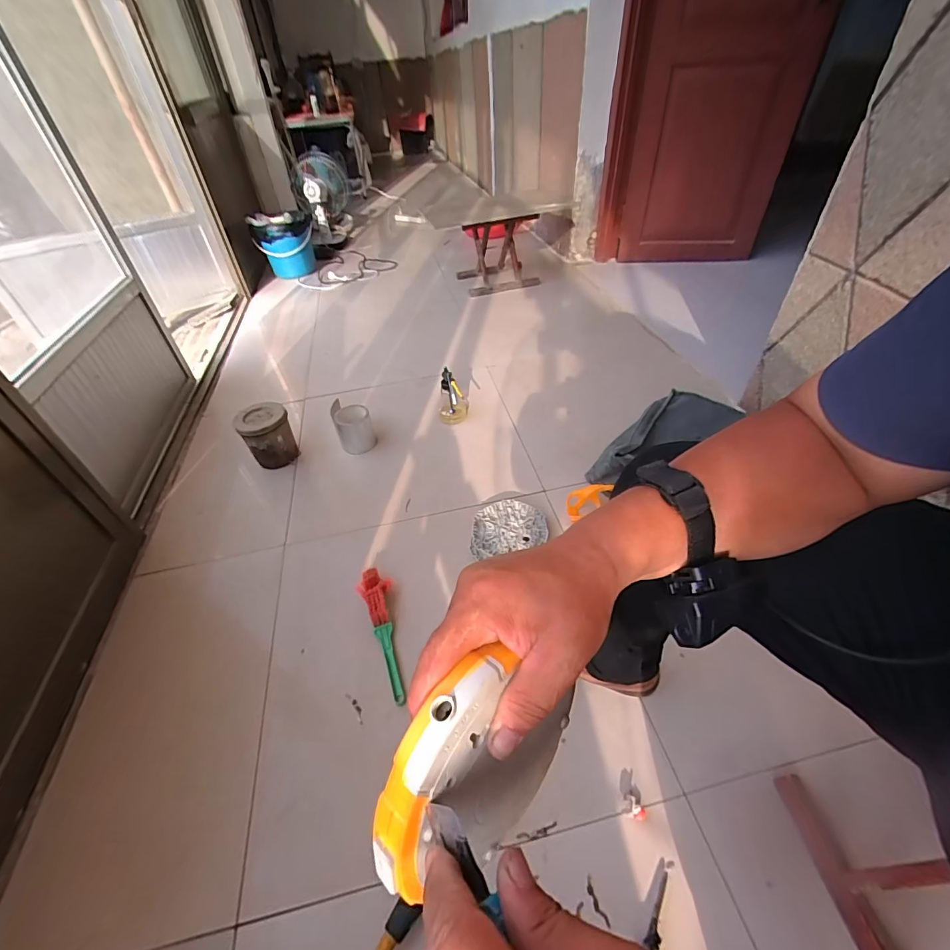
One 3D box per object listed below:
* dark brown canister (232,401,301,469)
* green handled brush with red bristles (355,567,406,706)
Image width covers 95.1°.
[{"bbox_3d":[-0.536,-0.090,1.144,0.123,0.158,0.104,-28,48,-23],"label":"dark brown canister"},{"bbox_3d":[-0.161,0.278,0.784,0.062,0.039,0.253,-17,45,-12],"label":"green handled brush with red bristles"}]

